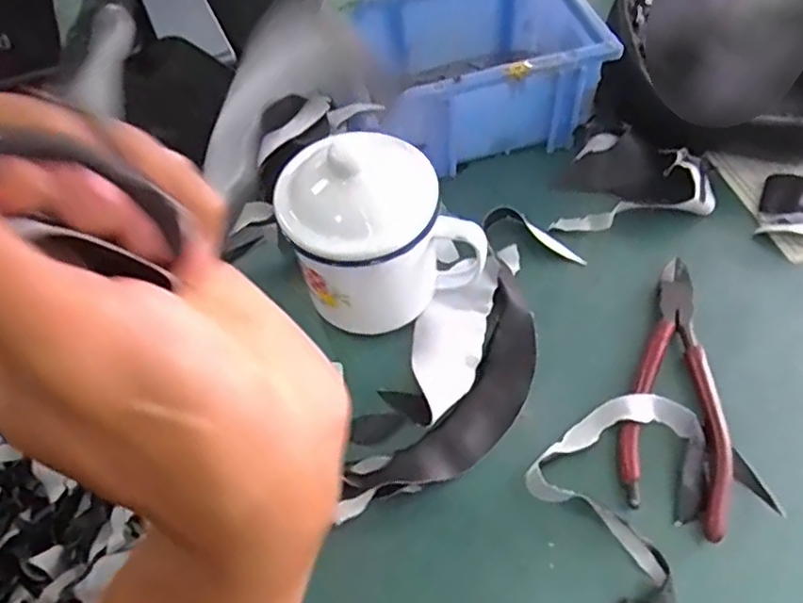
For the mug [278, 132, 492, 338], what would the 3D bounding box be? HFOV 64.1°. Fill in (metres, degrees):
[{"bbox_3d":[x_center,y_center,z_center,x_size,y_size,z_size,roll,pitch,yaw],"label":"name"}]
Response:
[{"bbox_3d":[-0.012,-0.040,0.354,0.096,0.110,0.077,-23,58,-11],"label":"mug"}]

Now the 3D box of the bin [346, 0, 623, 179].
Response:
[{"bbox_3d":[0.047,-0.164,0.450,0.168,0.069,0.125,-16,57,-6],"label":"bin"}]

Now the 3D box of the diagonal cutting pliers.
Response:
[{"bbox_3d":[0.152,0.043,0.347,0.053,0.006,0.156,13,59,12],"label":"diagonal cutting pliers"}]

